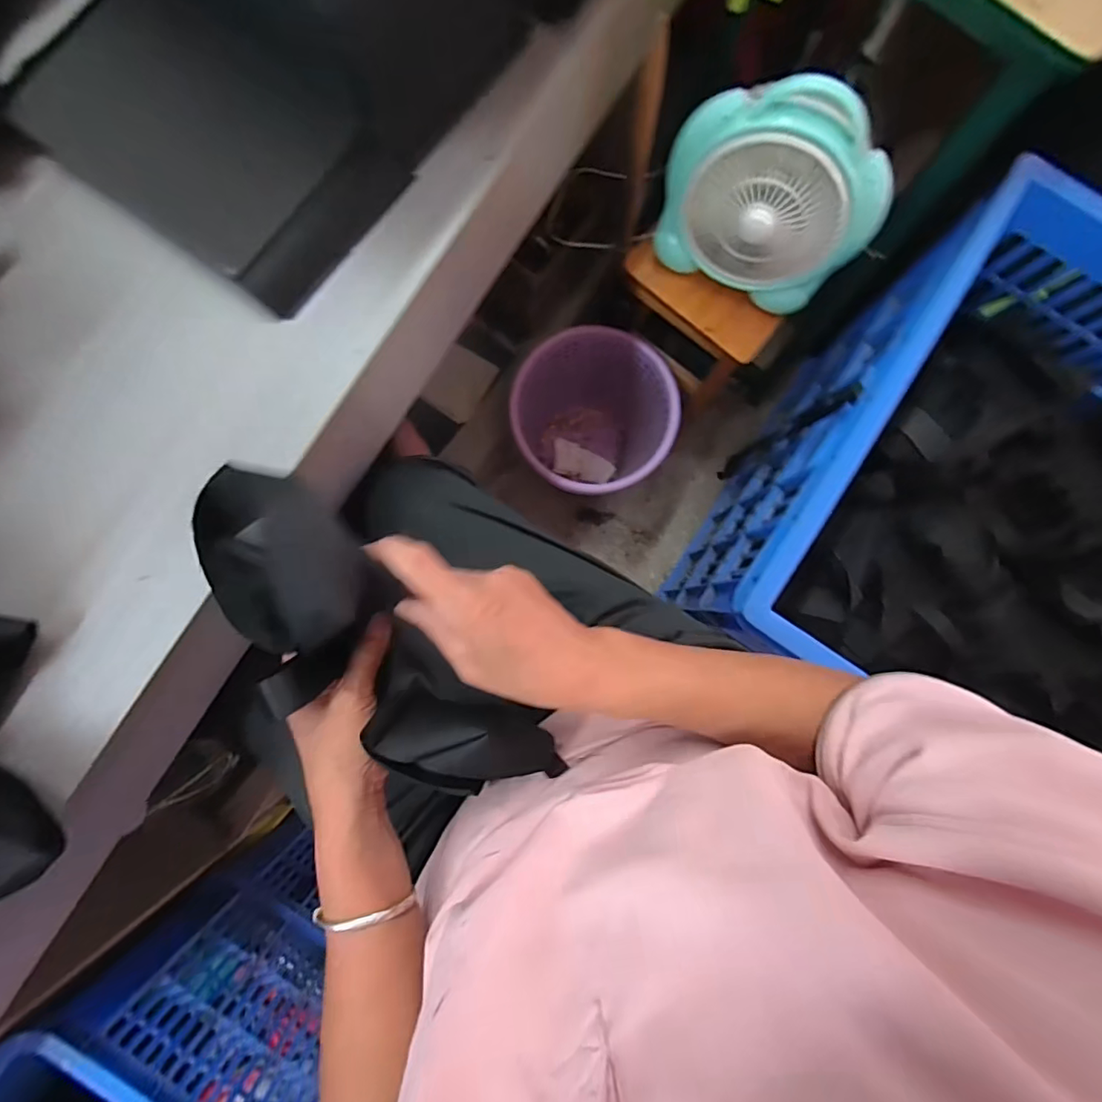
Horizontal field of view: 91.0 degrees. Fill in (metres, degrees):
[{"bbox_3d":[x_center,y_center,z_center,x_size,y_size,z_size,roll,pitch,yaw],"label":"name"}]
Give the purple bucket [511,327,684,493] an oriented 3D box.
[{"bbox_3d":[0.069,-0.232,1.050,0.271,0.325,0.267,0,85,-2],"label":"purple bucket"}]

